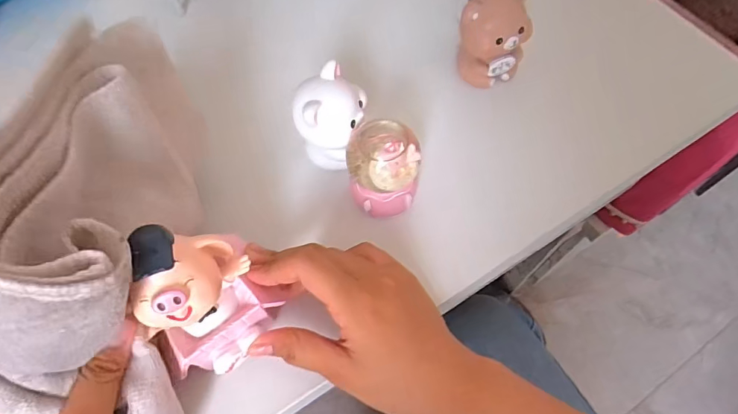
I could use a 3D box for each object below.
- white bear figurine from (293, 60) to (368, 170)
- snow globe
[{"bbox_3d":[-0.024,-0.052,0.294,0.036,0.067,0.045,25,67,13],"label":"white bear figurine"},{"bbox_3d":[0.010,-0.021,0.285,0.043,0.058,0.039,-10,64,-4],"label":"snow globe"}]

